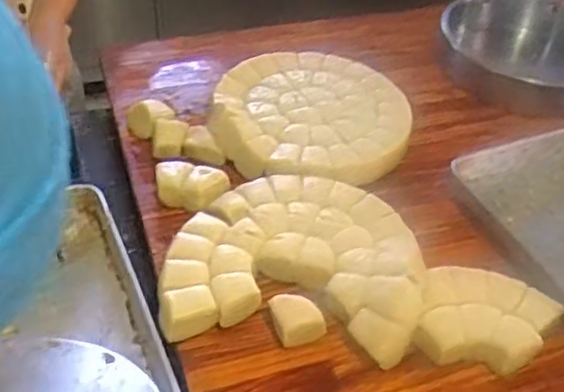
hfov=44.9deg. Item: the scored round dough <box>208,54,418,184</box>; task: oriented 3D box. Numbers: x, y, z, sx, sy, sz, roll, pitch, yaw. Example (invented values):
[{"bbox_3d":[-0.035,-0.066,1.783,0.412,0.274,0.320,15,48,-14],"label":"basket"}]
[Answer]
[{"bbox_3d":[0.049,-0.137,1.090,0.306,0.071,0.317,2,41,-2],"label":"scored round dough"}]

